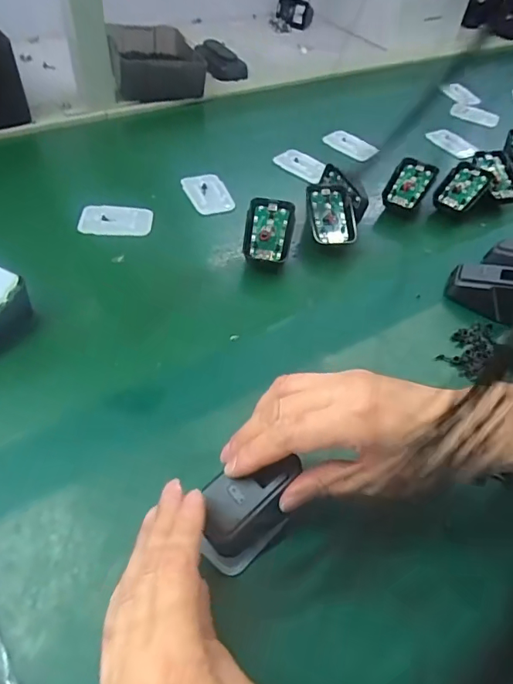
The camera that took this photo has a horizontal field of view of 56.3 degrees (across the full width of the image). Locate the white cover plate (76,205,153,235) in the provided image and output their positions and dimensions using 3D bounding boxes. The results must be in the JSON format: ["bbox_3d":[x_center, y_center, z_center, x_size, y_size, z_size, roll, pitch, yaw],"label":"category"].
[{"bbox_3d":[-0.141,-0.123,0.480,0.069,0.010,0.040,1,50,-8],"label":"white cover plate"}]

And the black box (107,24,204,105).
[{"bbox_3d":[-0.141,-0.386,0.672,0.118,0.060,0.152,-6,51,-14],"label":"black box"}]

